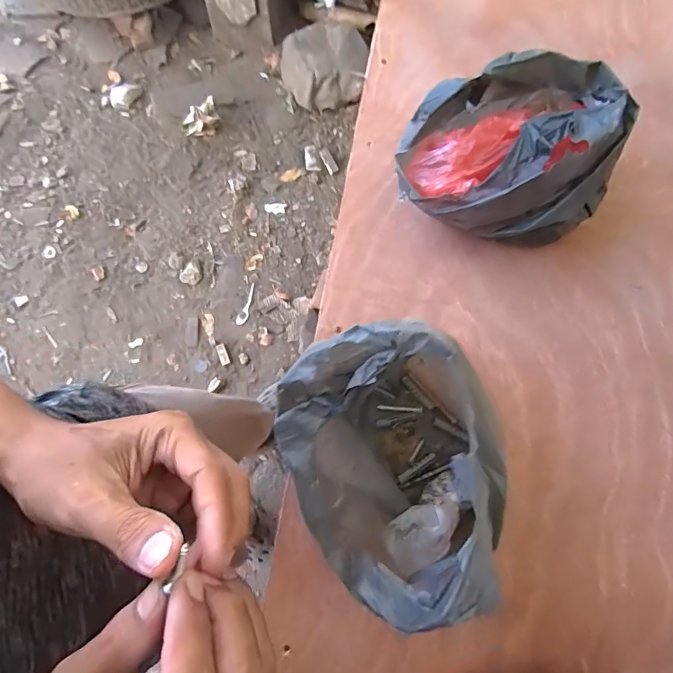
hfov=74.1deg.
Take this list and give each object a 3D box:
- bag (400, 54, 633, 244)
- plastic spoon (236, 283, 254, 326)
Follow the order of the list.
[{"bbox_3d":[0.159,-0.154,0.411,0.200,0.127,0.120,-13,74,-4],"label":"bag"},{"bbox_3d":[-0.316,-0.113,1.566,0.039,0.012,0.157,13,71,5],"label":"plastic spoon"}]

